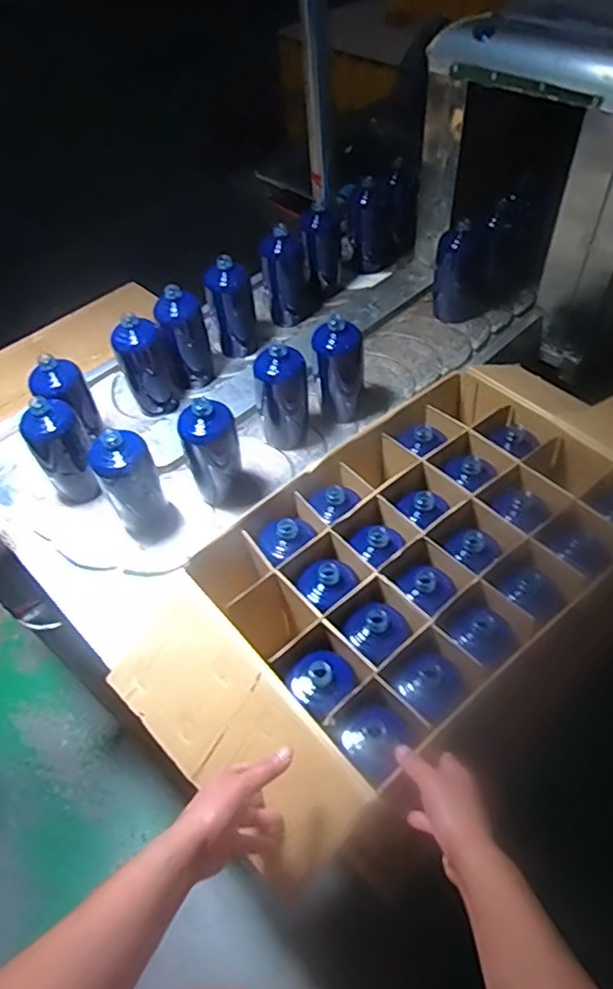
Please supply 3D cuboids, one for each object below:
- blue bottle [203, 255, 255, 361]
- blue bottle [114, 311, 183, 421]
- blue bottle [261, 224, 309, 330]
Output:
[{"bbox_3d":[-0.141,-0.358,1.183,0.080,0.182,0.064,-10,53,-3],"label":"blue bottle"},{"bbox_3d":[-0.273,-0.227,1.095,0.093,0.193,0.087,-2,53,3],"label":"blue bottle"},{"bbox_3d":[-0.042,-0.444,1.241,0.073,0.189,0.083,-2,53,3],"label":"blue bottle"}]

